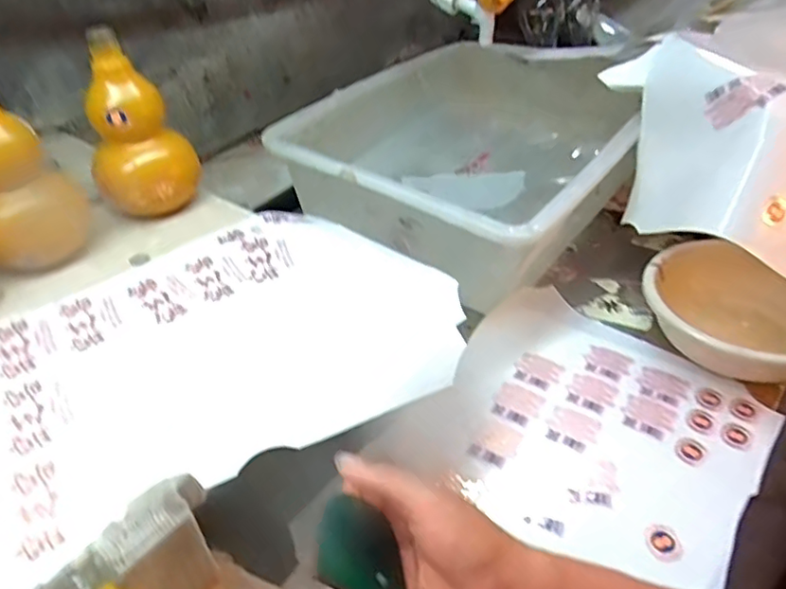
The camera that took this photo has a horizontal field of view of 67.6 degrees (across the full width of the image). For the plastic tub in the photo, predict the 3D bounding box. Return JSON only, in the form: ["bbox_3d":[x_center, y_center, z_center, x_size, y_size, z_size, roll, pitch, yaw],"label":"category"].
[{"bbox_3d":[0.115,-0.204,0.800,0.368,0.125,0.475,27,49,27],"label":"plastic tub"}]

